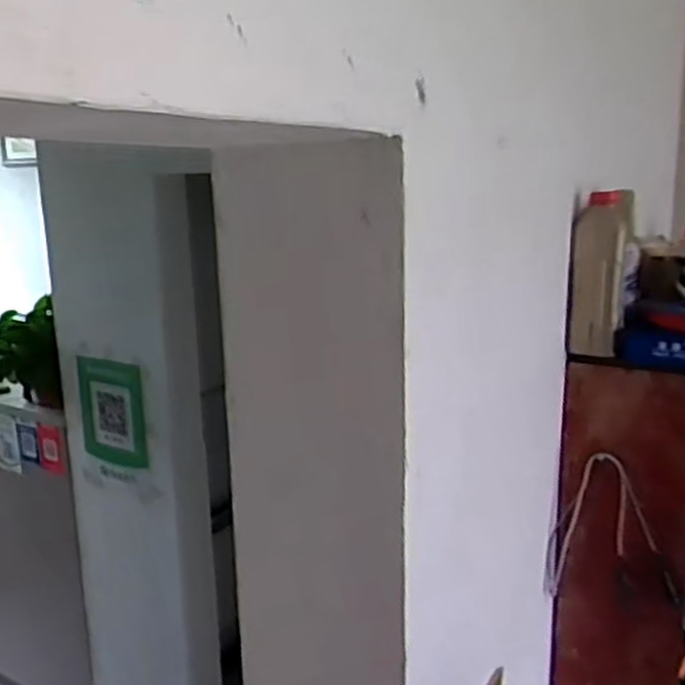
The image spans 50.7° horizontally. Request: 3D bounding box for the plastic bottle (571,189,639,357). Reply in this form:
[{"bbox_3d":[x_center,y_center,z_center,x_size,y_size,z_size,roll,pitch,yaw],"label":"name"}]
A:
[{"bbox_3d":[0.508,-0.132,1.401,0.118,0.306,0.134,4,14,21],"label":"plastic bottle"}]

